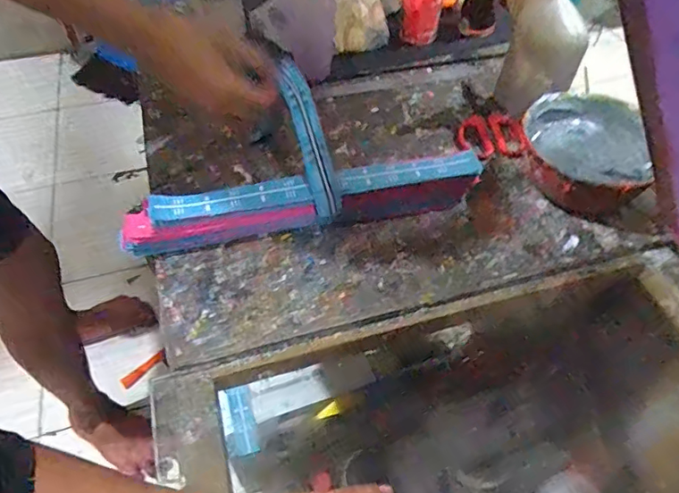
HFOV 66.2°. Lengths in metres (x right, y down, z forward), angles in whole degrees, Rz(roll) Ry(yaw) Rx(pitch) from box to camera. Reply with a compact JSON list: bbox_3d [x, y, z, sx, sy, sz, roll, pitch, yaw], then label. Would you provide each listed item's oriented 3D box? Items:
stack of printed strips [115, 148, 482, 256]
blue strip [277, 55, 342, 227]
[{"bbox_3d":[-0.037,-0.050,0.626,0.417,0.061,0.043,-11,51,-9],"label":"stack of printed strips"},{"bbox_3d":[-0.031,-0.117,0.594,0.039,0.189,0.015,-28,29,-22],"label":"blue strip"}]

